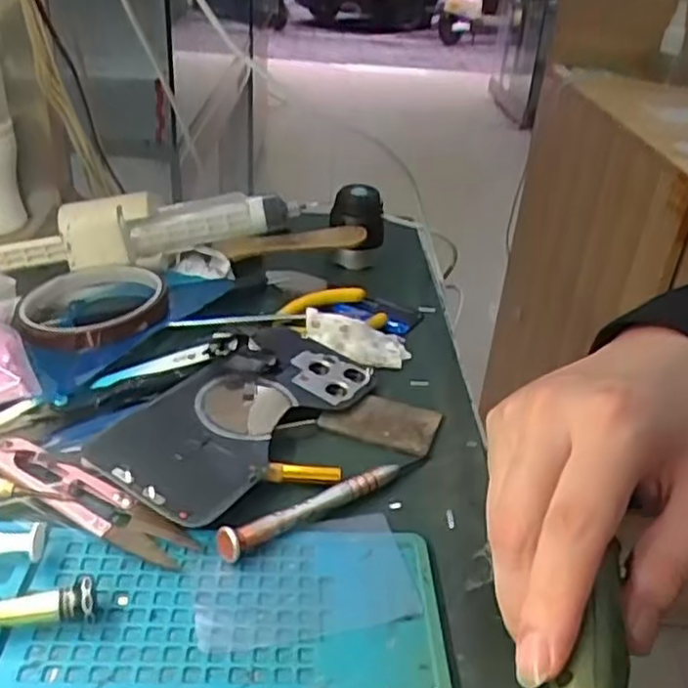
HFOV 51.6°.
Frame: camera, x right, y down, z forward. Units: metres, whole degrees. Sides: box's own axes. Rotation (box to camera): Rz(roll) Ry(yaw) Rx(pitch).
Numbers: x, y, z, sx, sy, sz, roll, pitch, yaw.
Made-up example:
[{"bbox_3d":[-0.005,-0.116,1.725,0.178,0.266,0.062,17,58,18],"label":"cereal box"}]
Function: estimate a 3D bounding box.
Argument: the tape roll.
[{"bbox_3d":[-0.151,-0.027,0.429,0.082,0.014,0.083,-7,34,-20],"label":"tape roll"}]

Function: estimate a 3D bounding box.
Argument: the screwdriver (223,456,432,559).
[{"bbox_3d":[-0.005,0.067,0.317,0.111,0.011,0.010,-19,40,-34],"label":"screwdriver"}]

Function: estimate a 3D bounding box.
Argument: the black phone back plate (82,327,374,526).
[{"bbox_3d":[-0.050,0.030,0.357,0.074,0.012,0.149,27,35,21],"label":"black phone back plate"}]

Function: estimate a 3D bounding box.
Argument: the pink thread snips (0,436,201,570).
[{"bbox_3d":[-0.108,0.066,0.303,0.099,0.015,0.022,18,34,18],"label":"pink thread snips"}]

